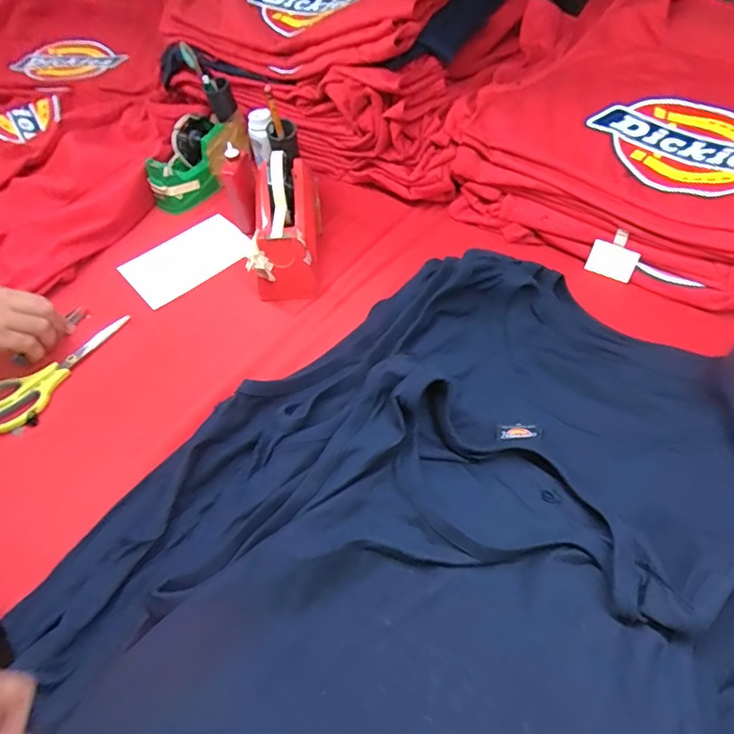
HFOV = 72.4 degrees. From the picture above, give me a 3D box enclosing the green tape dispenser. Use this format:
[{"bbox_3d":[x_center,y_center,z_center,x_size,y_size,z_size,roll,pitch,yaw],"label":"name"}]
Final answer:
[{"bbox_3d":[-0.266,-0.308,0.757,0.066,0.087,0.141,31,58,23],"label":"green tape dispenser"}]

